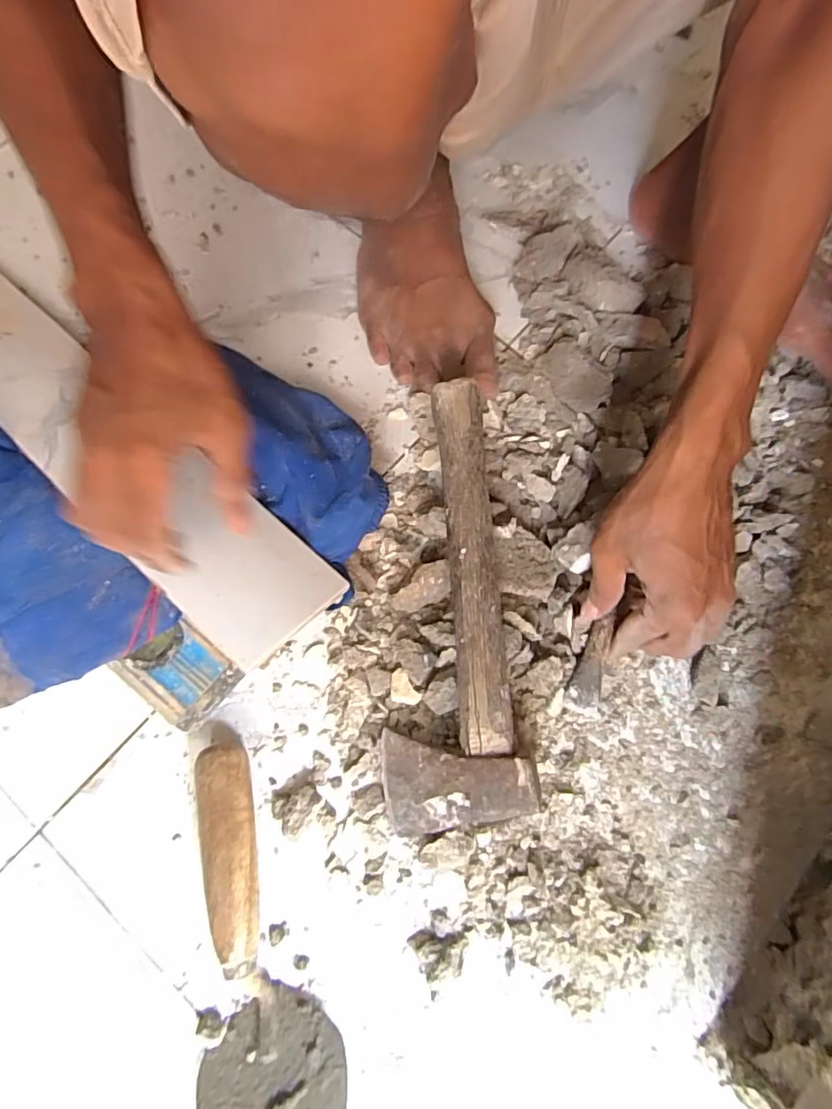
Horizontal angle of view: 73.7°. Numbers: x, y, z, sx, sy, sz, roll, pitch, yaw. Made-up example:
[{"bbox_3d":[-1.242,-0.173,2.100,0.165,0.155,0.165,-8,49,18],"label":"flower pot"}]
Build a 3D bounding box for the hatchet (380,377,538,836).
[{"bbox_3d":[0.019,0.030,0.380,0.089,0.062,0.292,-2,74,-1],"label":"hatchet"}]

